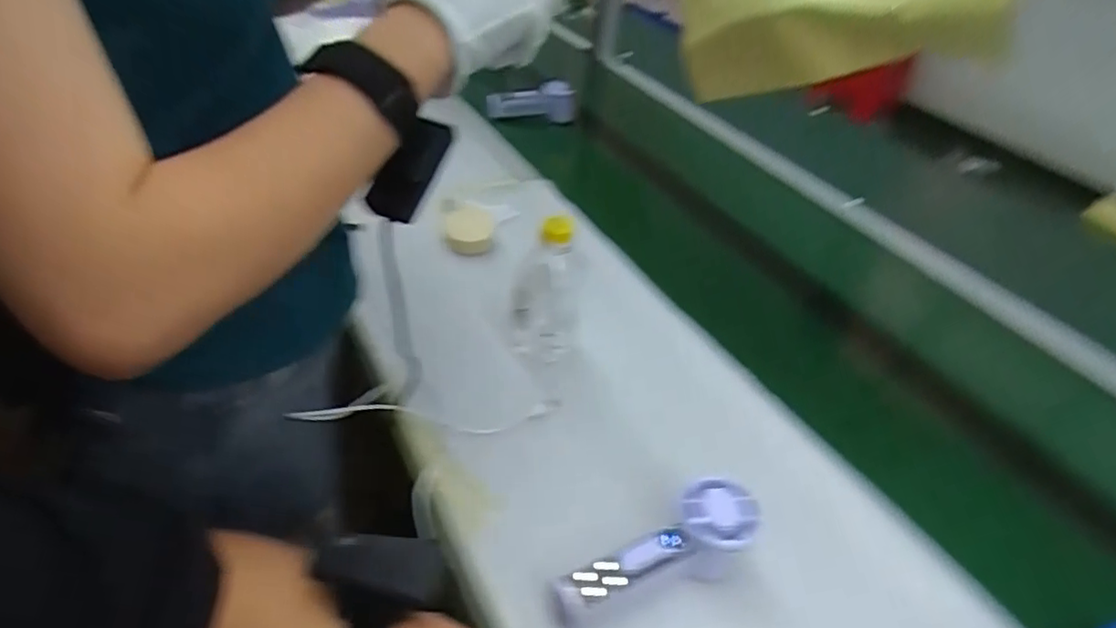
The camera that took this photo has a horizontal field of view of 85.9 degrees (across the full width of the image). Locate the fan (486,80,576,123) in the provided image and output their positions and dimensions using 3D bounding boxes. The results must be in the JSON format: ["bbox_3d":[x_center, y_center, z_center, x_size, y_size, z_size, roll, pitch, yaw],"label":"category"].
[{"bbox_3d":[-0.055,-0.379,1.101,0.176,0.075,0.060,2,37,18],"label":"fan"}]

